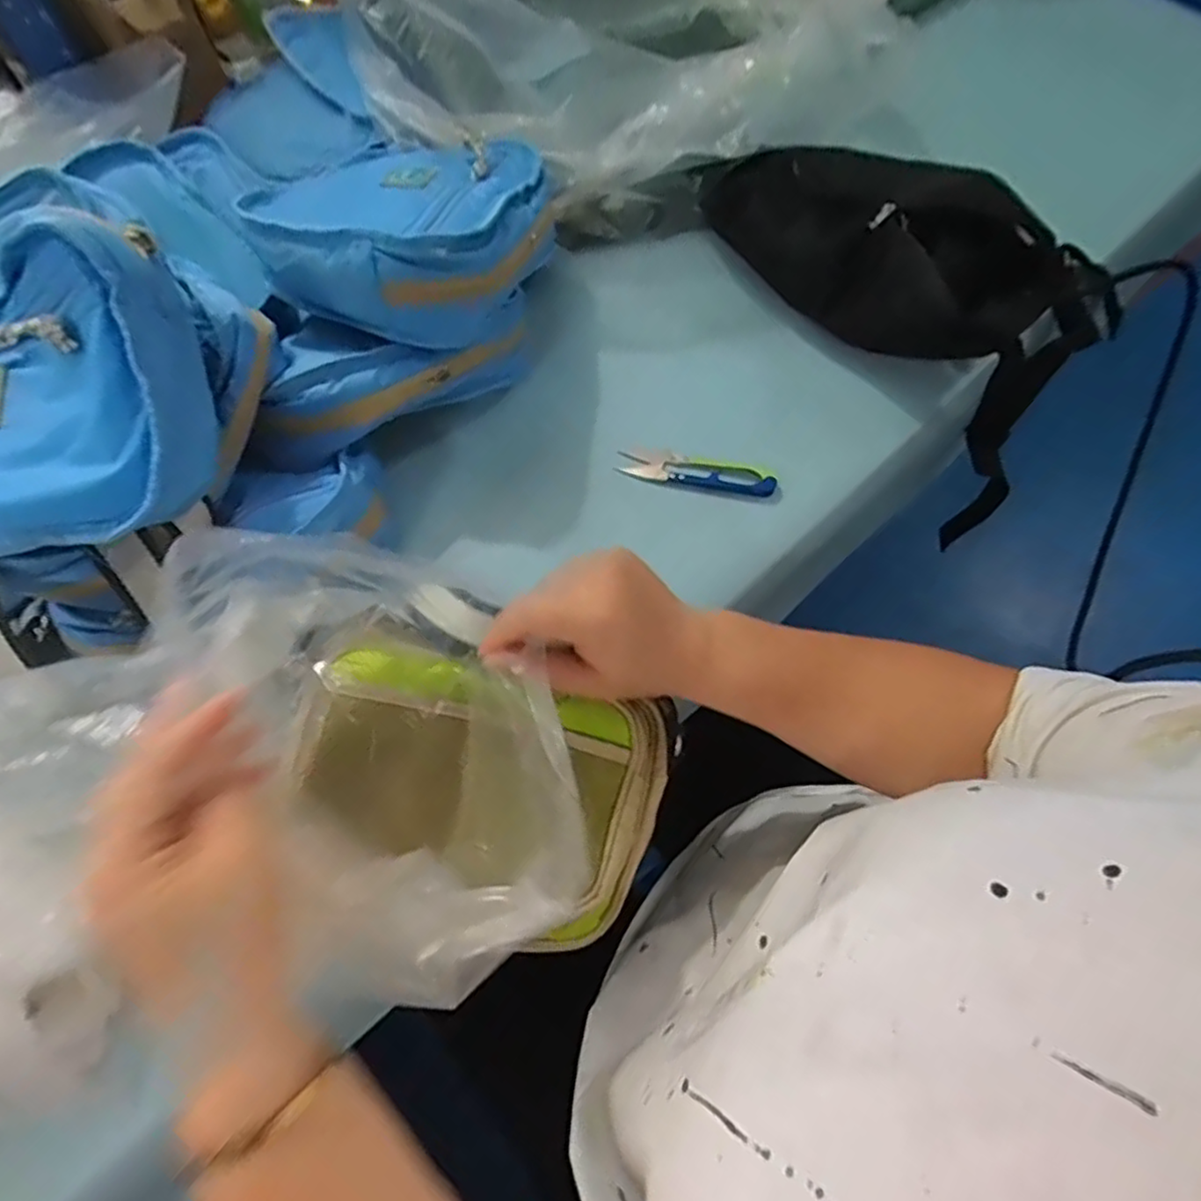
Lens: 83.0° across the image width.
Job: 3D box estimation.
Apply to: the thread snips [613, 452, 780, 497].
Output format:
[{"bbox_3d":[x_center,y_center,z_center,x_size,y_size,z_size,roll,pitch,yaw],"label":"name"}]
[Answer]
[{"bbox_3d":[0.073,-0.097,0.514,0.117,0.016,0.027,11,68,5],"label":"thread snips"}]

